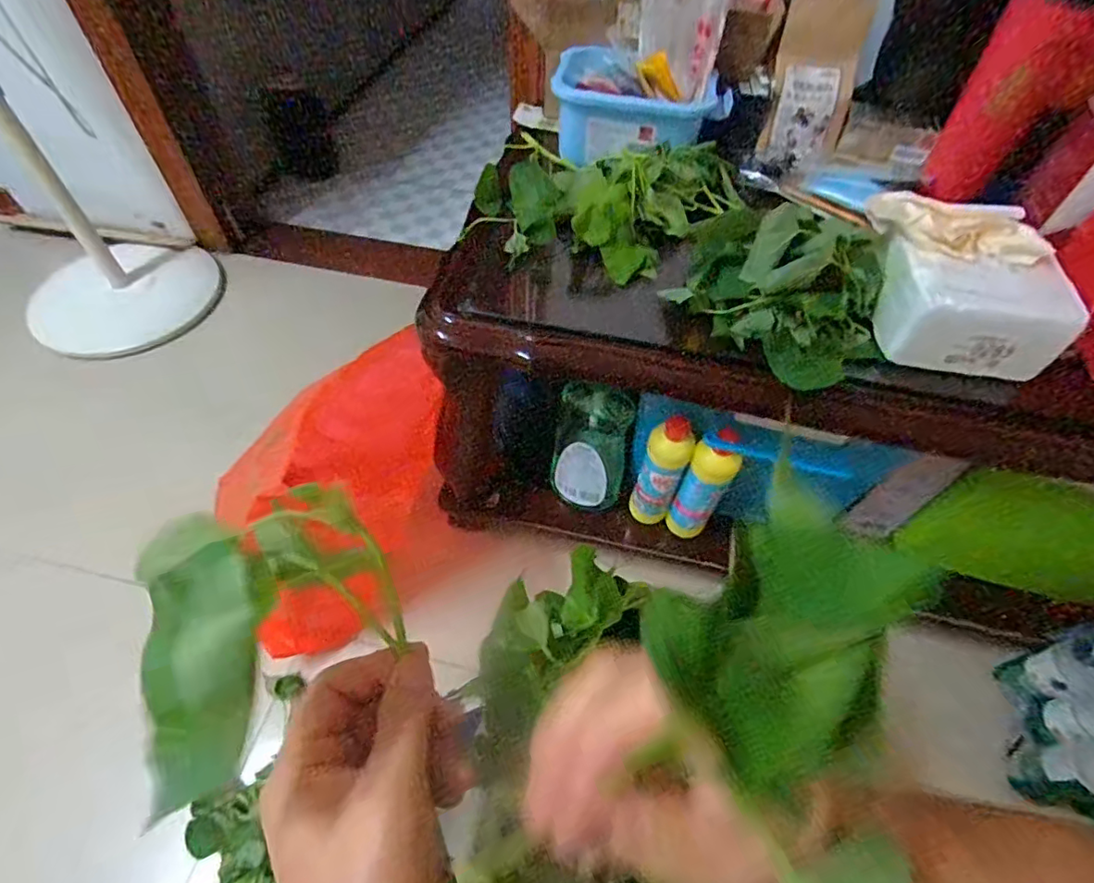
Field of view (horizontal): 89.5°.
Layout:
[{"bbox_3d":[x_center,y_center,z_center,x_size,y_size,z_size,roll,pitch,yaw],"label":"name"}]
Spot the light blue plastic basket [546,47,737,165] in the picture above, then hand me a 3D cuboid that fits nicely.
[{"bbox_3d":[0.117,-0.423,0.708,0.213,0.083,0.114,10,55,4],"label":"light blue plastic basket"}]

